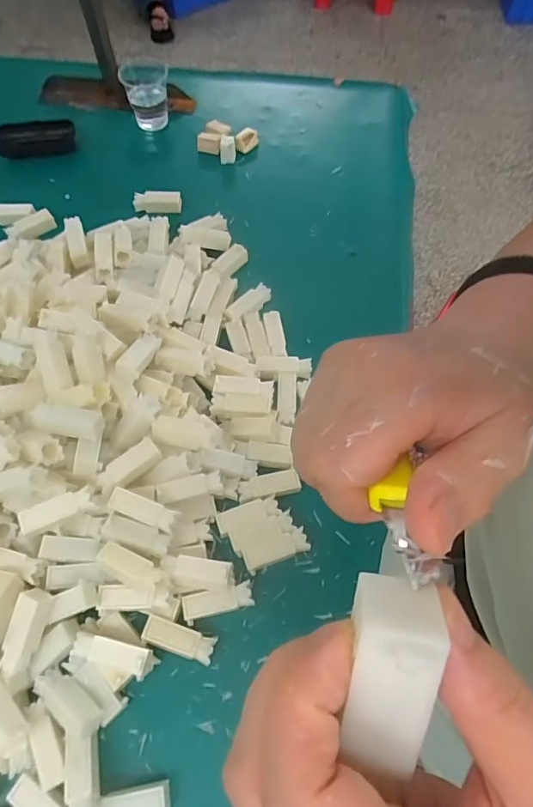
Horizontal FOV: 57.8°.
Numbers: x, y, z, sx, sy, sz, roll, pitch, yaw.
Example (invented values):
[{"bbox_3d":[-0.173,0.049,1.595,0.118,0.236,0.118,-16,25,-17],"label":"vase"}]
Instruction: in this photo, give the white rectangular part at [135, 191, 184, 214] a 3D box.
[{"bbox_3d":[-0.147,-0.275,0.652,0.064,0.020,0.023,2,64,1],"label":"white rectangular part"}]

